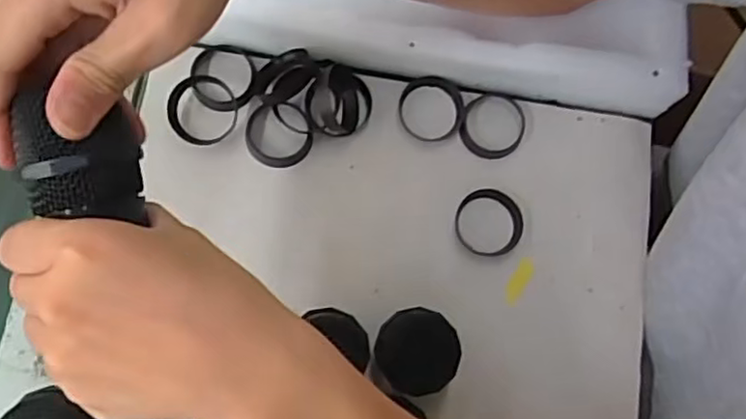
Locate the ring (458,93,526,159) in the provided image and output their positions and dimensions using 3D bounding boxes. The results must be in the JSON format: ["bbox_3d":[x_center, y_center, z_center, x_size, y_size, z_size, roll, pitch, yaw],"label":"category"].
[{"bbox_3d":[0.082,-0.058,0.438,0.042,0.007,0.047,19,76,0],"label":"ring"}]

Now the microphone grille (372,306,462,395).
[{"bbox_3d":[0.026,0.086,0.389,0.047,0.033,0.047,1,77,-5],"label":"microphone grille"}]

